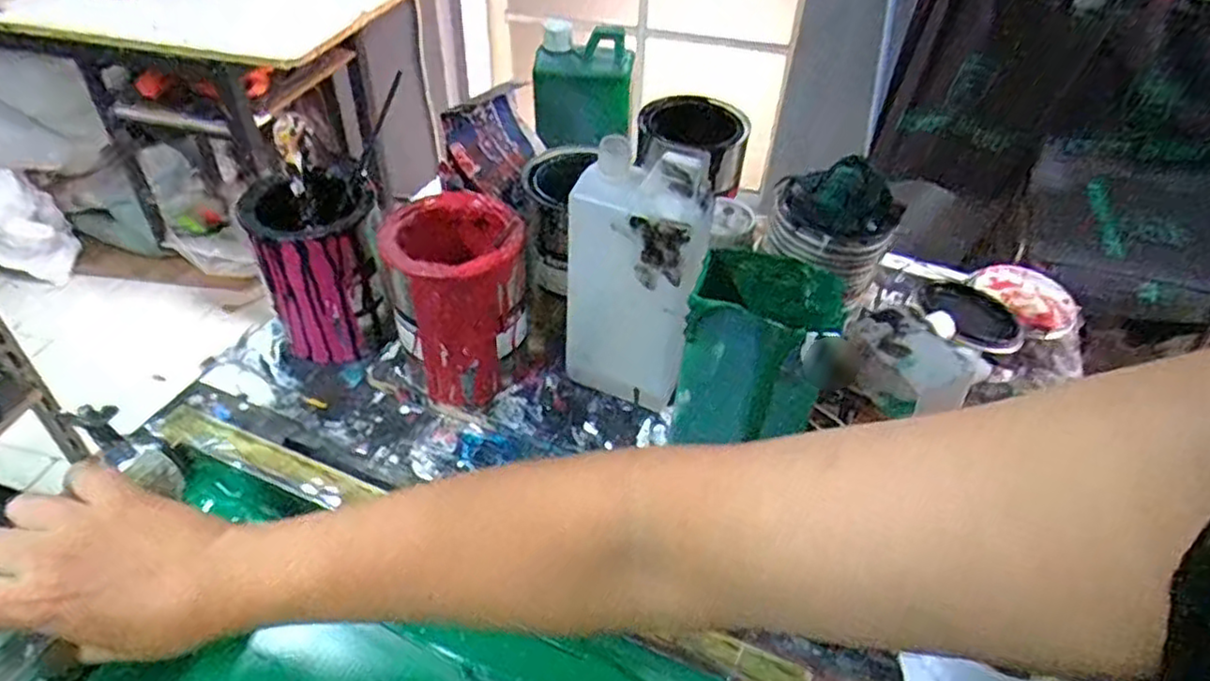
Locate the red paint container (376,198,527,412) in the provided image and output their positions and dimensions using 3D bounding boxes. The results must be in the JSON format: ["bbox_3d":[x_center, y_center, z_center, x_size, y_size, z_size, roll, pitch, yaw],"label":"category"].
[{"bbox_3d":[-0.121,-0.027,0.591,0.104,0.164,0.104,-7,45,-12],"label":"red paint container"}]

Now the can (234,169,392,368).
[{"bbox_3d":[-0.248,-0.064,0.627,0.098,0.148,0.093,2,43,-2],"label":"can"}]

